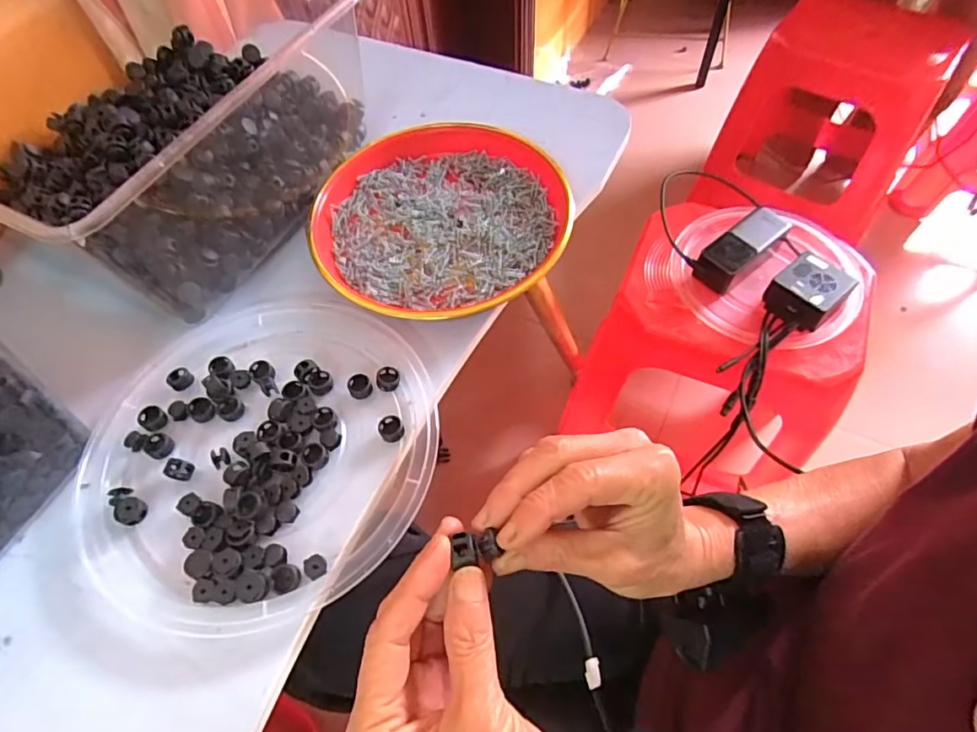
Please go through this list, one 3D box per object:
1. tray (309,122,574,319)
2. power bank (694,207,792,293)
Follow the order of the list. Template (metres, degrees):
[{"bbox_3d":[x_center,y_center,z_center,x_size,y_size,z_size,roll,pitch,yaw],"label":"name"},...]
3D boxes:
[{"bbox_3d":[-0.041,-0.130,0.459,0.216,0.024,0.215,-13,59,-5],"label":"tray"},{"bbox_3d":[0.341,-0.162,0.706,0.143,0.038,0.055,-40,64,-3],"label":"power bank"}]

